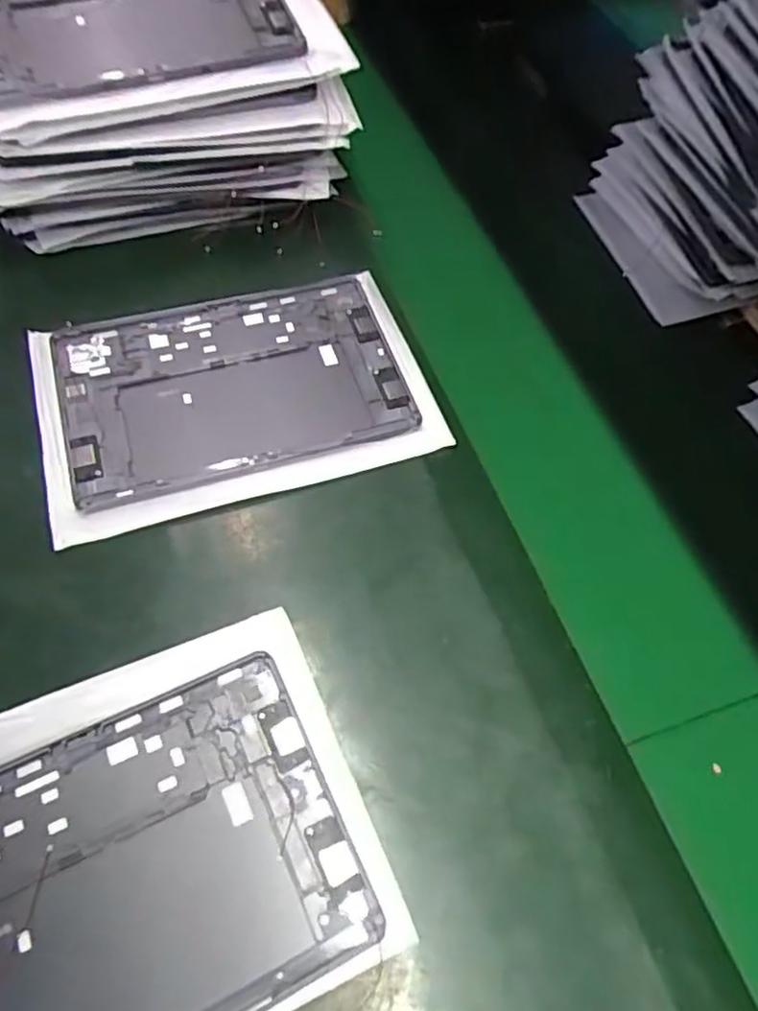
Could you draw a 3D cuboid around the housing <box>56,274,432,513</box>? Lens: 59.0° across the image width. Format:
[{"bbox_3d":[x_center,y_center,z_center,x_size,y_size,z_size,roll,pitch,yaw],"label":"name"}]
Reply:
[{"bbox_3d":[-0.113,-0.098,0.523,0.251,0.013,0.173,-13,63,-16],"label":"housing"}]

